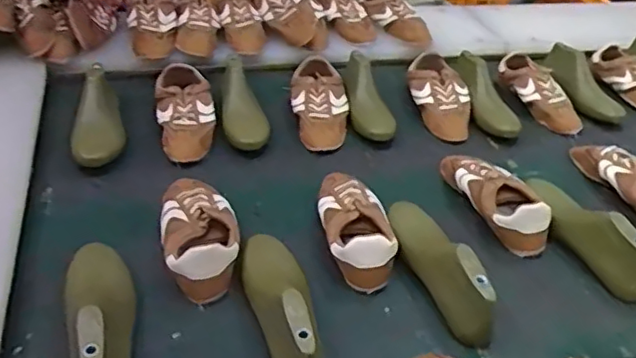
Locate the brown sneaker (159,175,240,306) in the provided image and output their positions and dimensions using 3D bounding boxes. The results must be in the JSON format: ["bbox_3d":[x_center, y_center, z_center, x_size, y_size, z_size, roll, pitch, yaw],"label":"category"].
[{"bbox_3d":[-0.170,0.069,0.875,0.104,0.084,0.235,-4,39,-11],"label":"brown sneaker"}]

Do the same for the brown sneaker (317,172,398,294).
[{"bbox_3d":[0.047,0.060,0.914,0.093,0.082,0.240,-3,39,-10],"label":"brown sneaker"}]

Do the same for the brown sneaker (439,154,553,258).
[{"bbox_3d":[0.270,0.021,0.990,0.082,0.075,0.244,-15,43,-23],"label":"brown sneaker"}]

